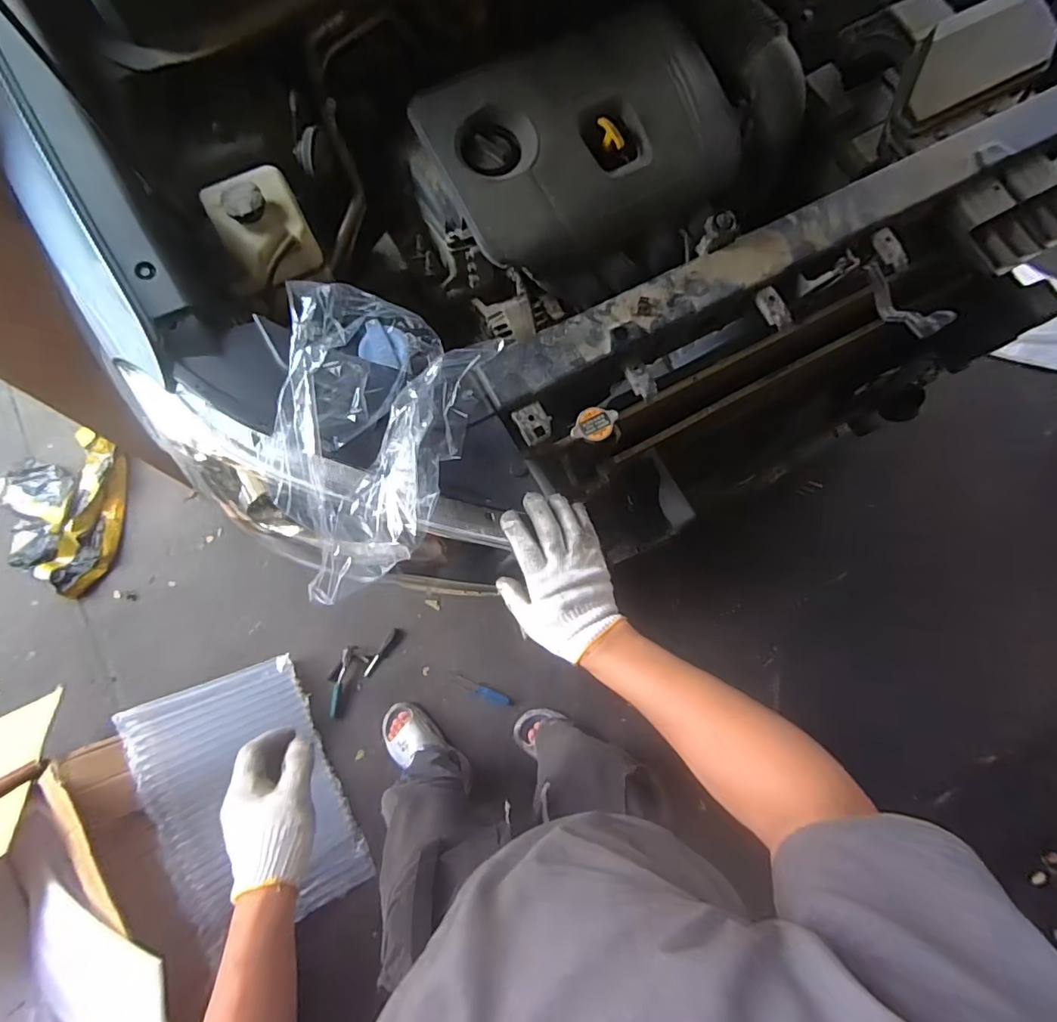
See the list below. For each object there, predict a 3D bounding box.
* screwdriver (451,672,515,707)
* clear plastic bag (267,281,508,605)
[{"bbox_3d":[-0.129,0.497,1.482,0.187,0.037,0.033,22,79,17],"label":"screwdriver"},{"bbox_3d":[-0.176,-0.080,0.561,0.193,0.107,0.336,23,79,4],"label":"clear plastic bag"}]

